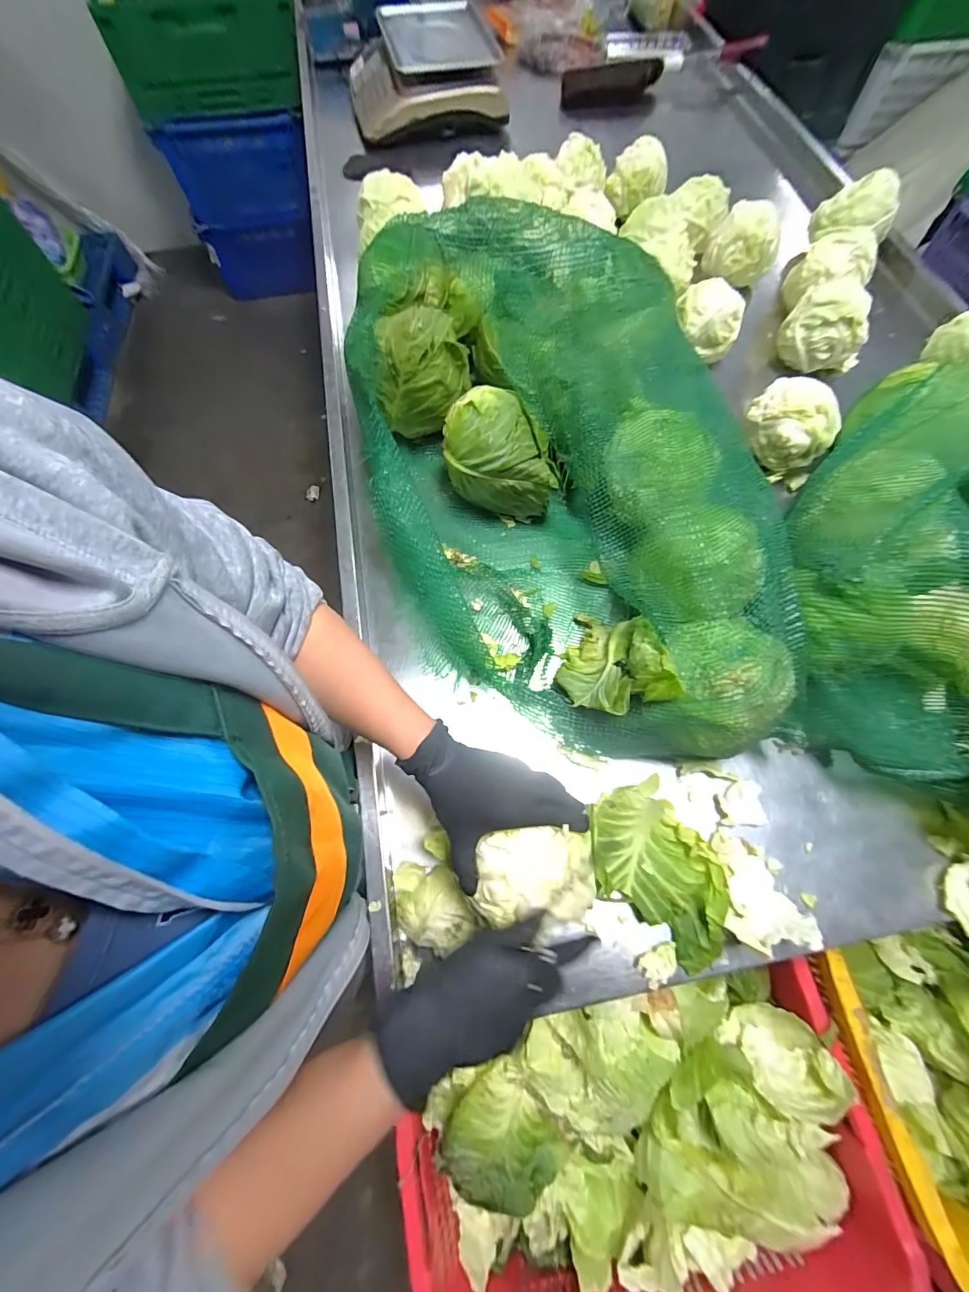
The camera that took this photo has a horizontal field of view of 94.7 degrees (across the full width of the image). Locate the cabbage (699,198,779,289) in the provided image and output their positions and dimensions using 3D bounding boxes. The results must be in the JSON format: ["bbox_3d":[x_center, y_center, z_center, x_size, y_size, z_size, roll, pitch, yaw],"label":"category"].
[{"bbox_3d":[0.480,-0.747,0.828,0.122,0.099,0.087,35,72,13],"label":"cabbage"}]

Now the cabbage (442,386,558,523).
[{"bbox_3d":[0.025,-0.264,0.624,0.162,0.120,0.109,14,68,6],"label":"cabbage"}]

